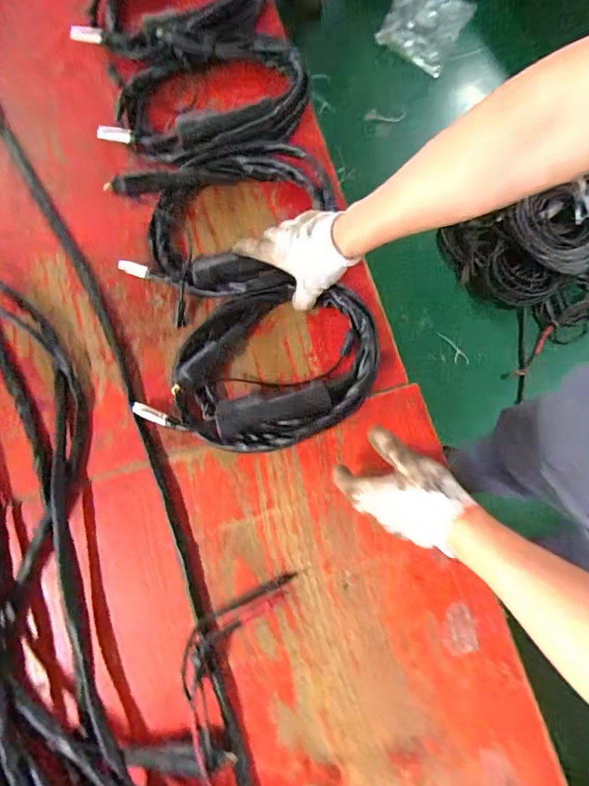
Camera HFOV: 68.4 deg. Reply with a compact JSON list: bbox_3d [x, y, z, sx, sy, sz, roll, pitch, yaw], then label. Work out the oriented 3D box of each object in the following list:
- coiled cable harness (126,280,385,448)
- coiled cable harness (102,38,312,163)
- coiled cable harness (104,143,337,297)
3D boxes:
[{"bbox_3d":[-0.030,-0.036,0.603,0.256,0.065,0.265,0,77,-1],"label":"coiled cable harness"},{"bbox_3d":[-0.141,-0.460,0.674,0.316,0.033,0.200,-12,77,-4],"label":"coiled cable harness"},{"bbox_3d":[-0.099,-0.244,0.633,0.310,0.052,0.229,-11,77,-3],"label":"coiled cable harness"}]

